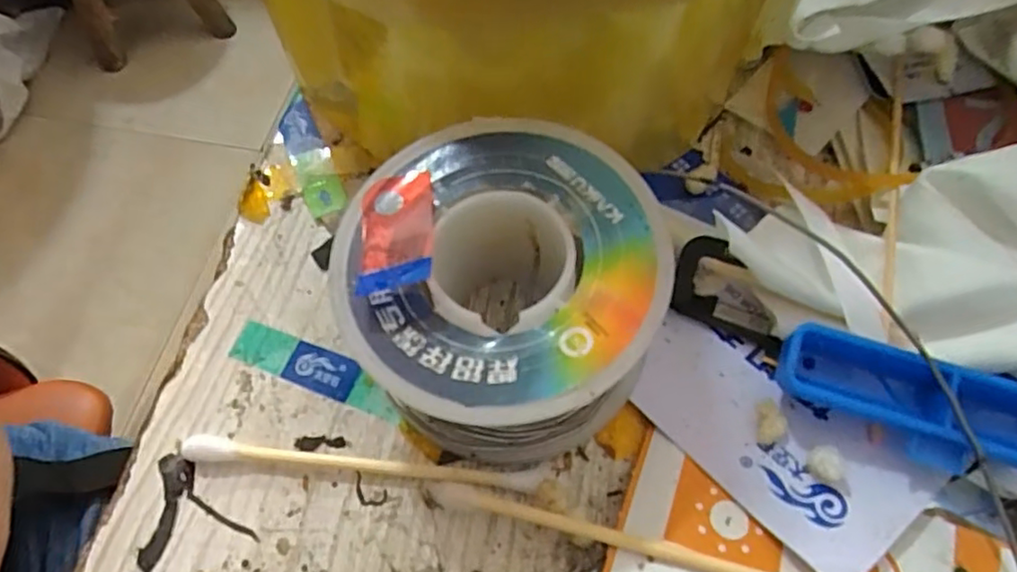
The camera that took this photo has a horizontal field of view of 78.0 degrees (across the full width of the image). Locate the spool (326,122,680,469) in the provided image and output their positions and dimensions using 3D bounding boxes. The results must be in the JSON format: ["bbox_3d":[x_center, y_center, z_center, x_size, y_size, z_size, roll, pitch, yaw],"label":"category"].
[{"bbox_3d":[-0.001,0.002,0.113,0.051,0.034,0.050,-1,63,1],"label":"spool"}]

